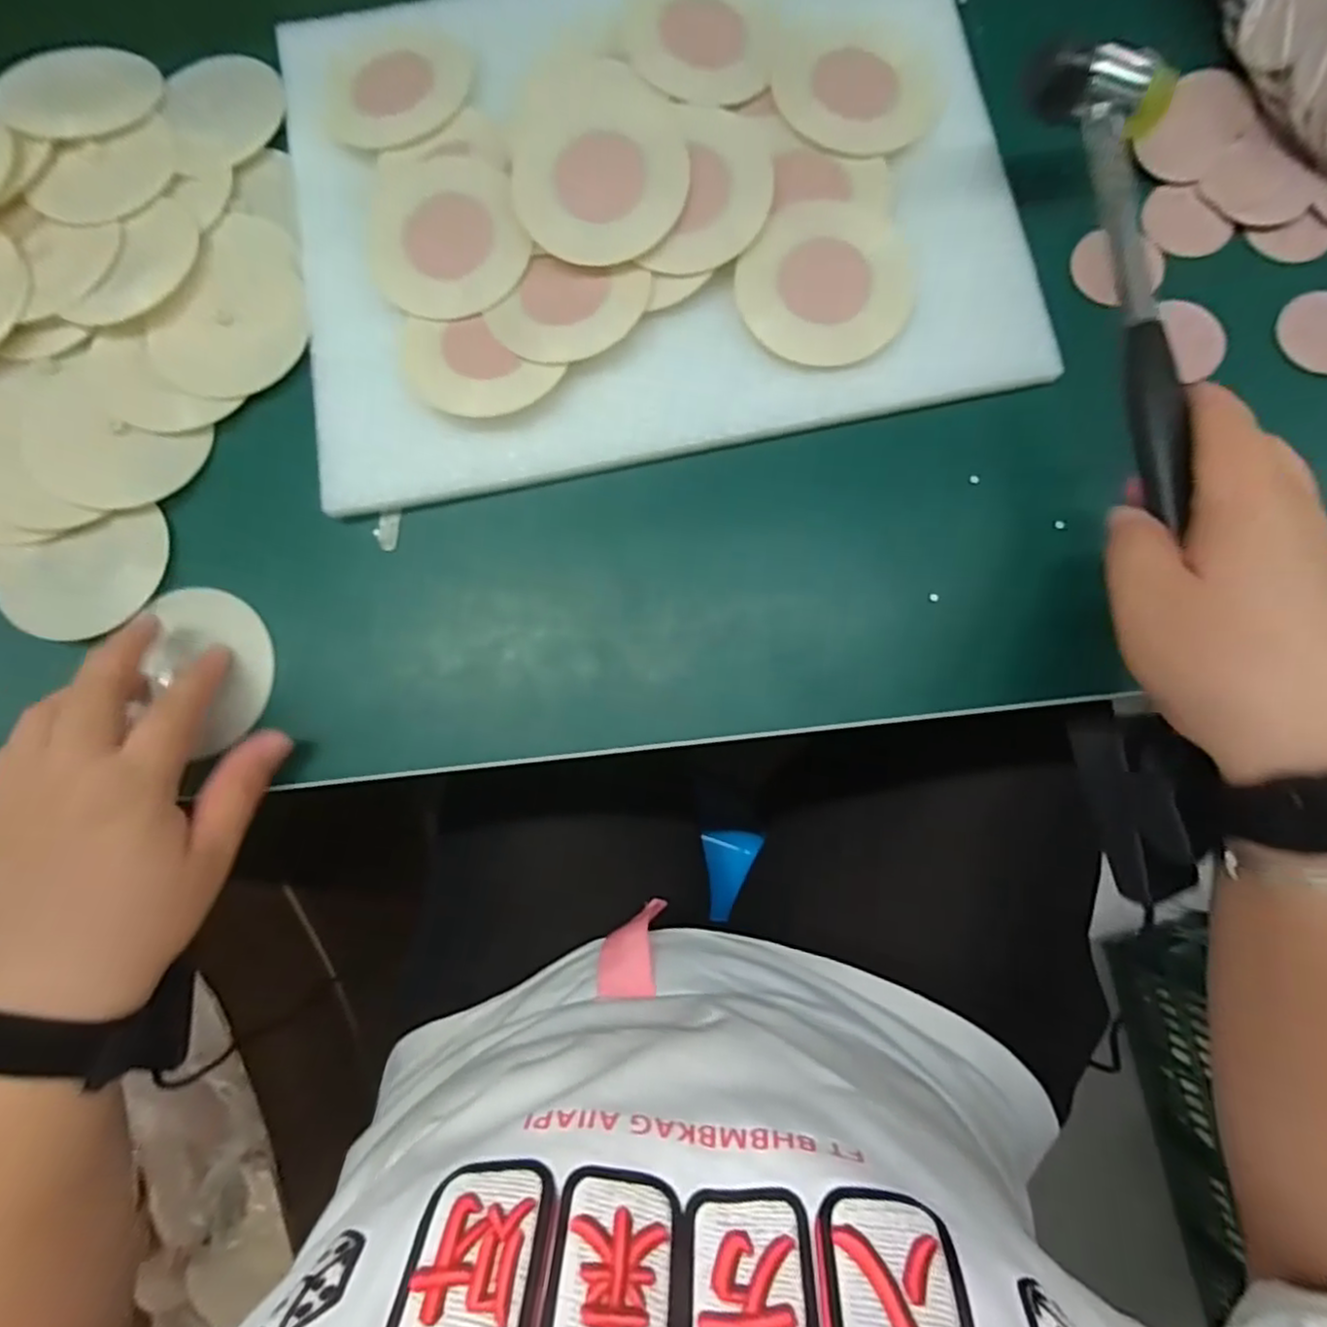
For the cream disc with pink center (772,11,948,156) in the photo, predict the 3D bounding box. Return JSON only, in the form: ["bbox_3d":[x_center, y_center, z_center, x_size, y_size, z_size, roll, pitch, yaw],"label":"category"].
[{"bbox_3d":[0.102,-0.302,0.349,0.086,0.004,0.082,0,83,-1],"label":"cream disc with pink center"}]

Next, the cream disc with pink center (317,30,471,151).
[{"bbox_3d":[-0.146,-0.314,0.367,0.084,0.009,0.071,-33,86,1],"label":"cream disc with pink center"}]

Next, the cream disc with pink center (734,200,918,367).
[{"bbox_3d":[0.082,-0.190,0.334,0.085,0.005,0.079,0,87,3],"label":"cream disc with pink center"}]

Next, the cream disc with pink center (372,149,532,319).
[{"bbox_3d":[-0.112,-0.224,0.347,0.080,0.007,0.097,-3,81,4],"label":"cream disc with pink center"}]

